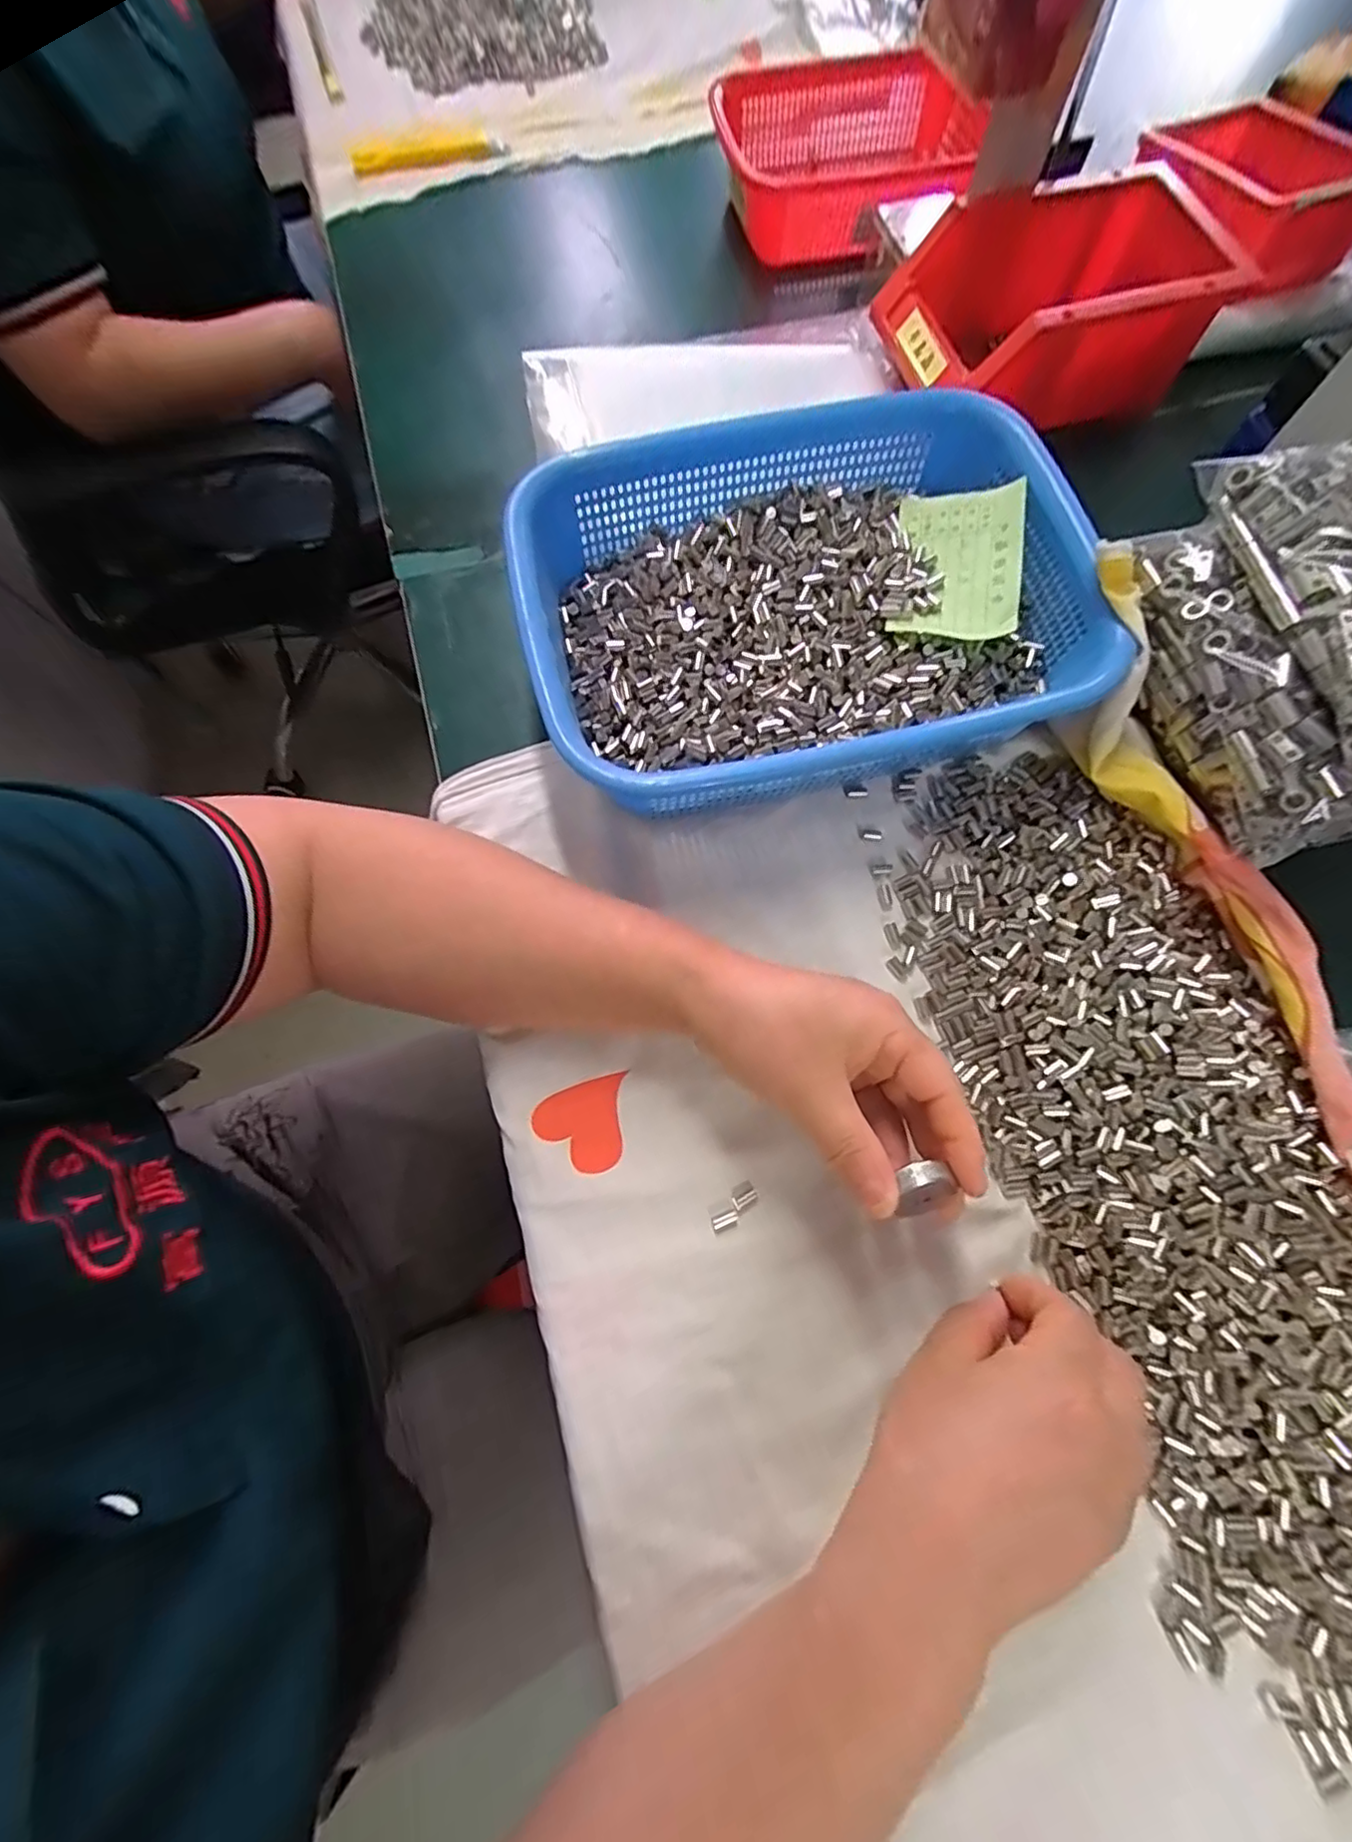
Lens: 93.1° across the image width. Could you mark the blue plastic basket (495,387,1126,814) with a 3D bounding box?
[{"bbox_3d":[0.065,-0.161,0.346,0.274,0.076,0.206,-11,72,-3],"label":"blue plastic basket"}]

